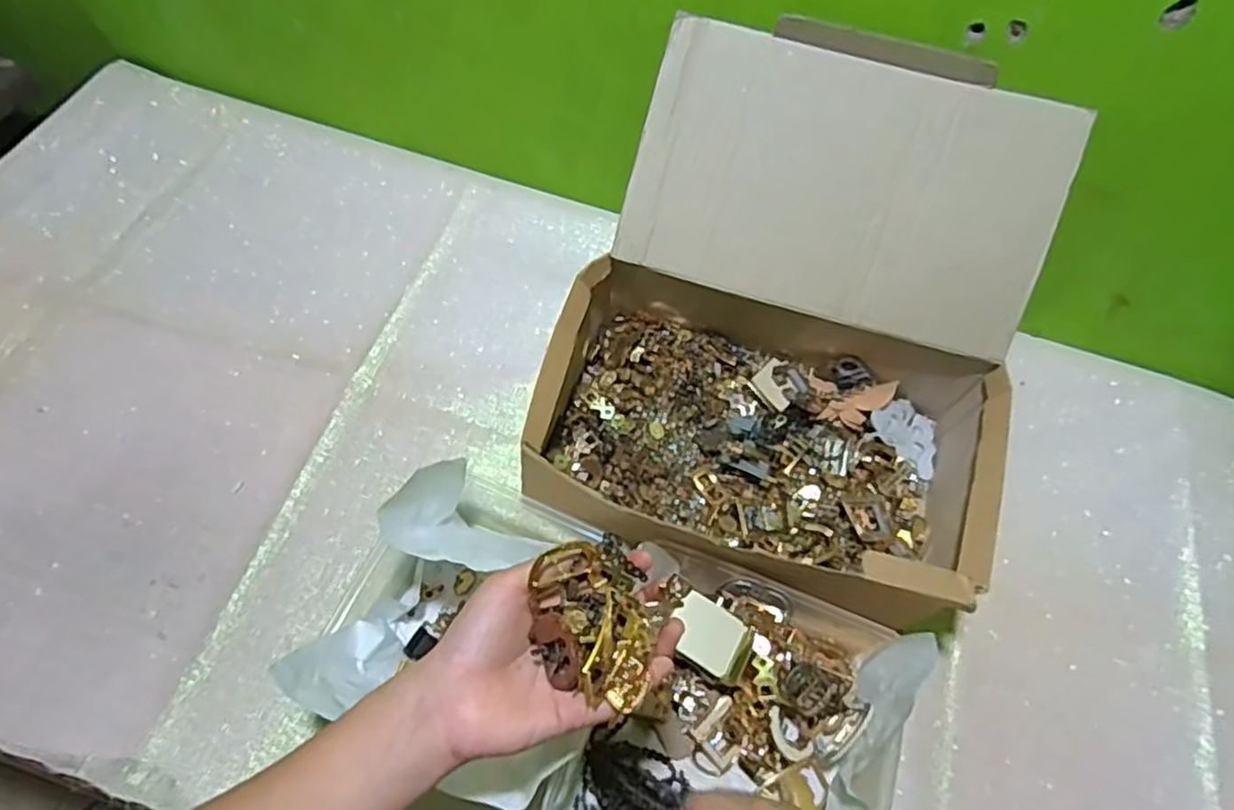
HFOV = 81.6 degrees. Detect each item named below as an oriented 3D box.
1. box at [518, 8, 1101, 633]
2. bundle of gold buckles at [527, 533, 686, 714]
[{"bbox_3d":[0.136,-0.056,0.544,0.330,0.221,0.351,19,61,6],"label":"box"},{"bbox_3d":[-0.010,0.105,0.362,0.068,0.023,0.071,26,62,10],"label":"bundle of gold buckles"}]

